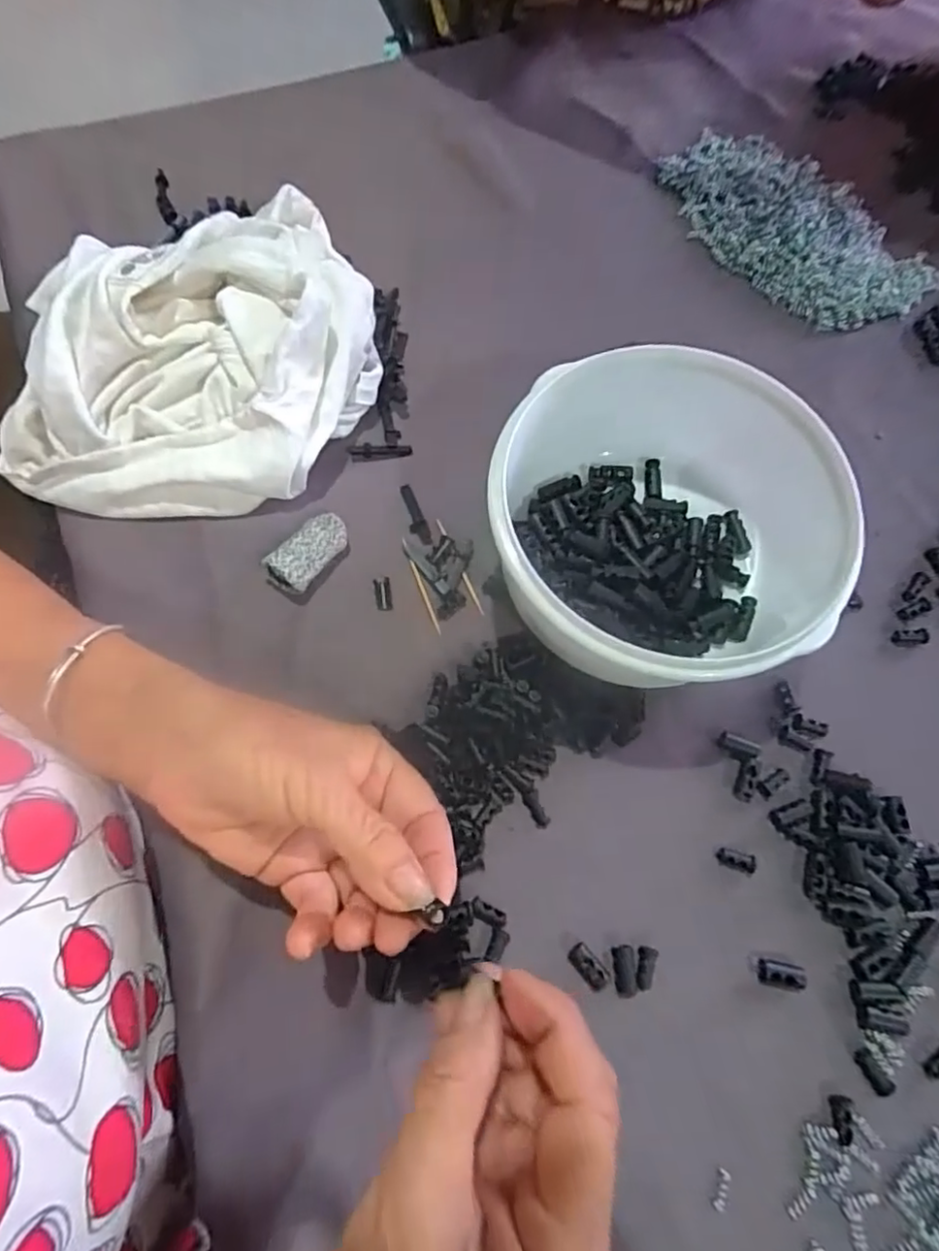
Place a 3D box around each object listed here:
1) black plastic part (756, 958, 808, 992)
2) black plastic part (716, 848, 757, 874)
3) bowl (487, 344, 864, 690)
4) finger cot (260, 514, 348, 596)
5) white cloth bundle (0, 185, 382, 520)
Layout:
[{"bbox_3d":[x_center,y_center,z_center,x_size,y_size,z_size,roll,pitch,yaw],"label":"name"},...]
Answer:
[{"bbox_3d":[0.141,0.156,0.278,0.022,0.007,0.011,11,71,3],"label":"black plastic part"},{"bbox_3d":[0.126,0.111,0.295,0.018,0.004,0.008,14,71,16],"label":"black plastic part"},{"bbox_3d":[0.094,-0.045,0.306,0.156,0.074,0.155,0,71,-1],"label":"bowl"},{"bbox_3d":[-0.085,-0.039,0.332,0.024,0.017,0.048,34,74,10],"label":"finger cot"},{"bbox_3d":[-0.156,-0.147,0.345,0.201,0.066,0.160,-5,71,-3],"label":"white cloth bundle"}]

